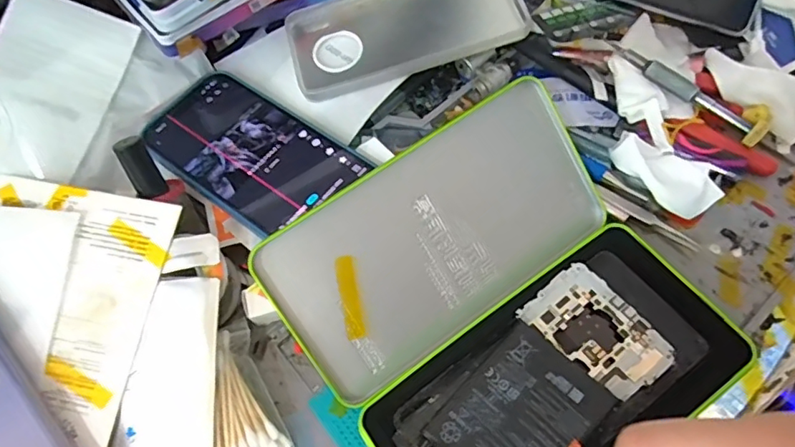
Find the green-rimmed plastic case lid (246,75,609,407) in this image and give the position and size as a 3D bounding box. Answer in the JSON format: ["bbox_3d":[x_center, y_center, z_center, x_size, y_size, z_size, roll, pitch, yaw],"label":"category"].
[{"bbox_3d":[0.031,0.018,0.303,0.191,0.014,0.125,-35,102,-12],"label":"green-rimmed plastic case lid"}]

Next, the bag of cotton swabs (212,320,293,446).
[{"bbox_3d":[-0.083,0.104,0.291,0.040,0.014,0.100,-16,62,-2],"label":"bag of cotton swabs"}]

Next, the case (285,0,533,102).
[{"bbox_3d":[0.003,-0.146,0.387,0.162,0.014,0.092,-19,64,-1],"label":"case"}]

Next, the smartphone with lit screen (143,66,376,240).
[{"bbox_3d":[-0.098,-0.049,0.356,0.140,0.012,0.080,33,70,20],"label":"smartphone with lit screen"}]

